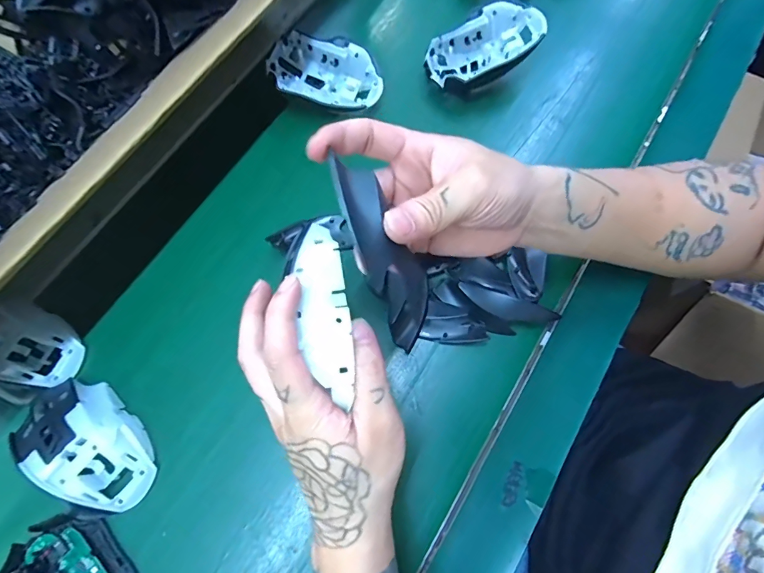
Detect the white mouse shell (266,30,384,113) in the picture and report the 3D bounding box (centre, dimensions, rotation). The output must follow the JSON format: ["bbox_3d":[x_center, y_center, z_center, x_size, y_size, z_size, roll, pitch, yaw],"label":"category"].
[{"bbox_3d":[-0.056,-0.209,0.401,0.115,0.036,0.072,13,72,5],"label":"white mouse shell"}]

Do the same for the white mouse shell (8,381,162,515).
[{"bbox_3d":[-0.224,0.116,0.298,0.113,0.030,0.062,29,74,10],"label":"white mouse shell"}]

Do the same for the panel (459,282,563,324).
[{"bbox_3d":[0.102,0.016,0.325,0.079,0.015,0.023,25,73,9],"label":"panel"}]

